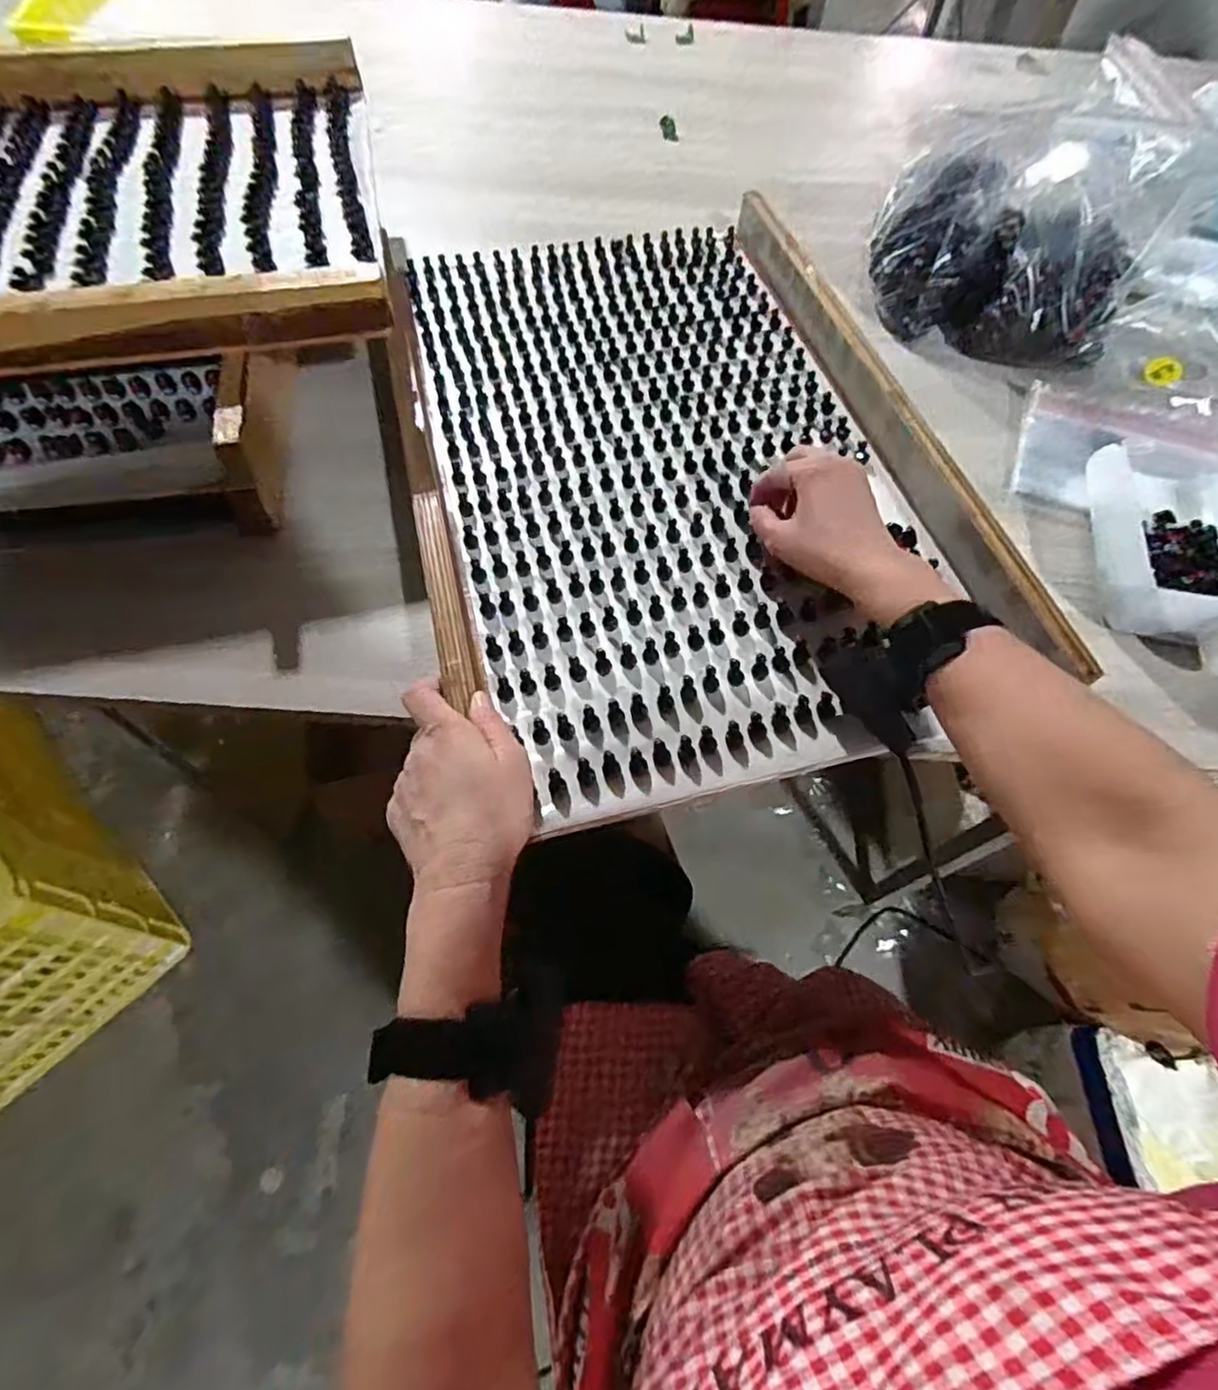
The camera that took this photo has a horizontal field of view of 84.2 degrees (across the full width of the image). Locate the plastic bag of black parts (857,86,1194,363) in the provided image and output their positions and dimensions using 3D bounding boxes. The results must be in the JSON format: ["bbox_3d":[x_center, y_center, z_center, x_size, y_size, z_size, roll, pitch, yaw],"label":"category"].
[{"bbox_3d":[0.359,-0.411,0.599,0.231,0.141,0.149,20,64,7],"label":"plastic bag of black parts"}]

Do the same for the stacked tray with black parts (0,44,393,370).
[{"bbox_3d":[-0.473,-0.376,0.502,0.573,0.037,0.390,-10,64,-8],"label":"stacked tray with black parts"}]

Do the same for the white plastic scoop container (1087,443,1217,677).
[{"bbox_3d":[0.435,-0.114,0.501,0.130,0.049,0.212,15,63,5],"label":"white plastic scoop container"}]

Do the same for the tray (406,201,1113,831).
[{"bbox_3d":[0.052,-0.204,0.535,0.399,0.048,0.569,-10,64,-8],"label":"tray"}]

